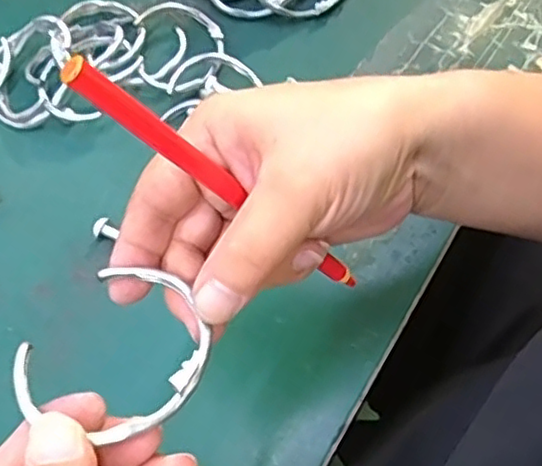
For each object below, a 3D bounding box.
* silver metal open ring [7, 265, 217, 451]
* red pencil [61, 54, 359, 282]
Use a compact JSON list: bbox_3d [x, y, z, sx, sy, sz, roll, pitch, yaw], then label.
[{"bbox_3d":[-0.050,0.041,0.219,0.054,0.017,0.061,34,72,15],"label":"silver metal open ring"},{"bbox_3d":[-0.010,-0.012,0.237,0.006,0.161,0.008,-7,61,35],"label":"red pencil"}]

